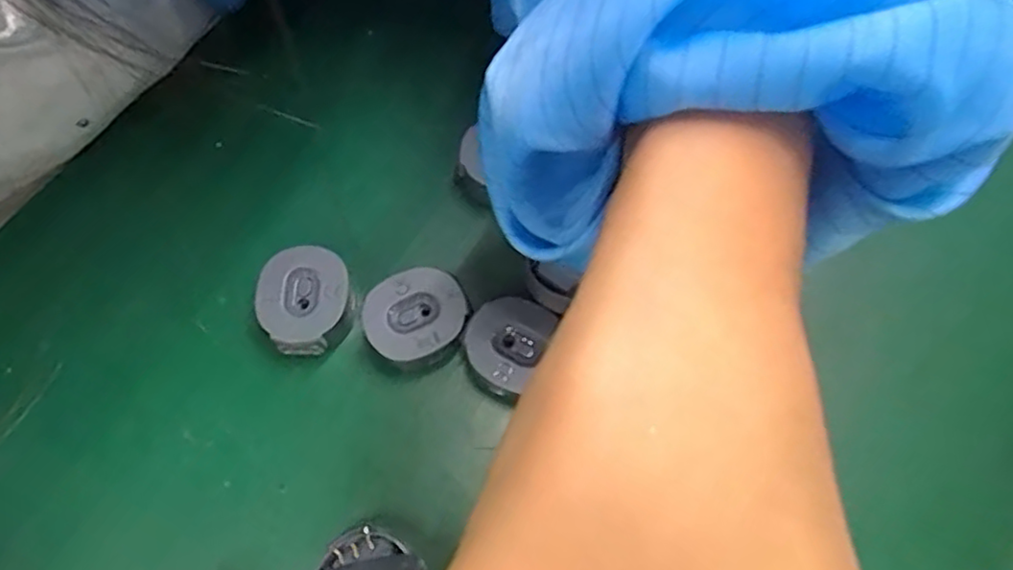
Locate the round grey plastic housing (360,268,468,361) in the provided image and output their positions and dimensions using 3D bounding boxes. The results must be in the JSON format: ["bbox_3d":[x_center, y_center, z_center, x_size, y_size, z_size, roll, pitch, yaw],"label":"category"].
[{"bbox_3d":[-0.025,0.010,0.186,0.028,0.014,0.024,-22,70,-8],"label":"round grey plastic housing"}]

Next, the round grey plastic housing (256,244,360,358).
[{"bbox_3d":[-0.057,0.006,0.188,0.026,0.016,0.028,0,68,0],"label":"round grey plastic housing"}]

